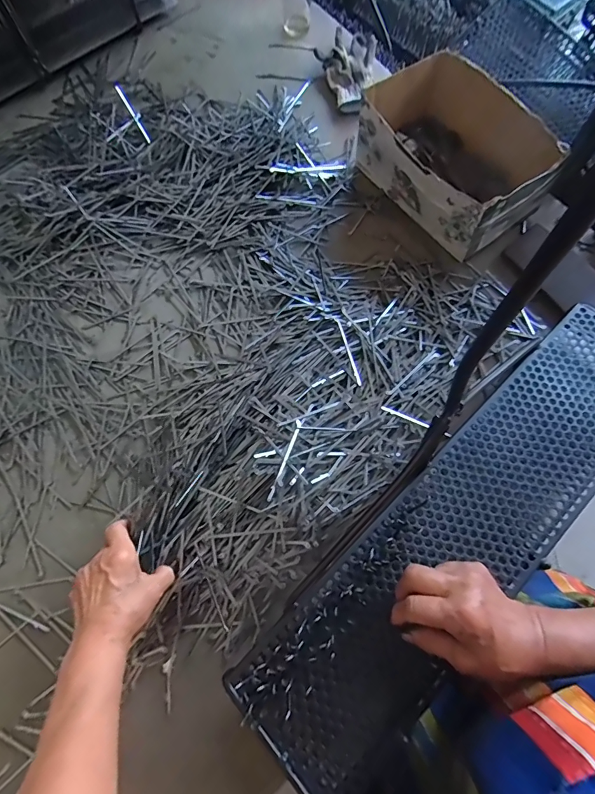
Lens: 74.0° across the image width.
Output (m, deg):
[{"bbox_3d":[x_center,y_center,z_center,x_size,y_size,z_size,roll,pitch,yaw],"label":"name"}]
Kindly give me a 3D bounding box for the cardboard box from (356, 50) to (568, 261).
[{"bbox_3d":[0.238,-0.381,0.611,0.196,0.110,0.306,-34,74,-11],"label":"cardboard box"}]

